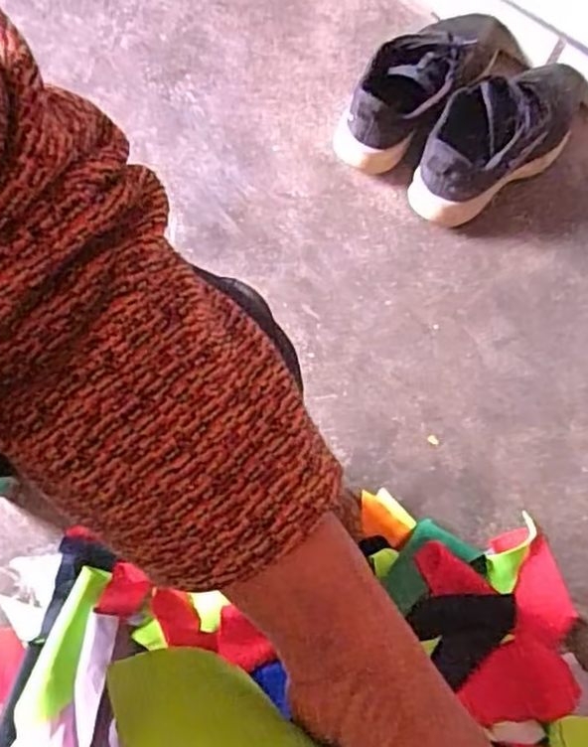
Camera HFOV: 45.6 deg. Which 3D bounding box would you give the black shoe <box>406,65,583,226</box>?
[{"bbox_3d":[0.250,-0.286,0.825,0.265,0.099,0.107,-37,77,-12],"label":"black shoe"}]

